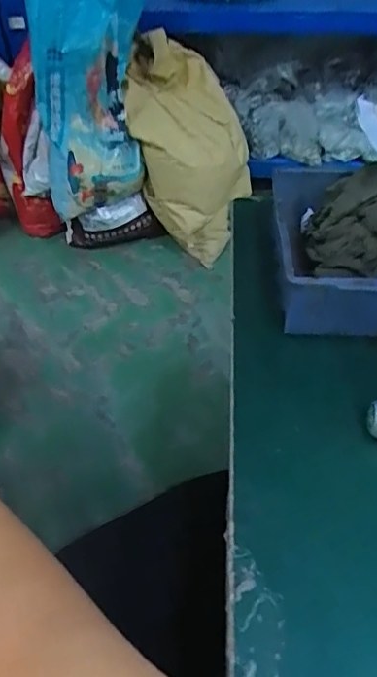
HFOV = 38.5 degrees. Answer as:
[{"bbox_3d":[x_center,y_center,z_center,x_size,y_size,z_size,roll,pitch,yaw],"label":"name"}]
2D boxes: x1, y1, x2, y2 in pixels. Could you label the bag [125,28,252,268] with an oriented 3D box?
[{"bbox_3d":[0.003,-0.475,1.472,0.313,0.500,0.312,-1,45,-1],"label":"bag"}]

